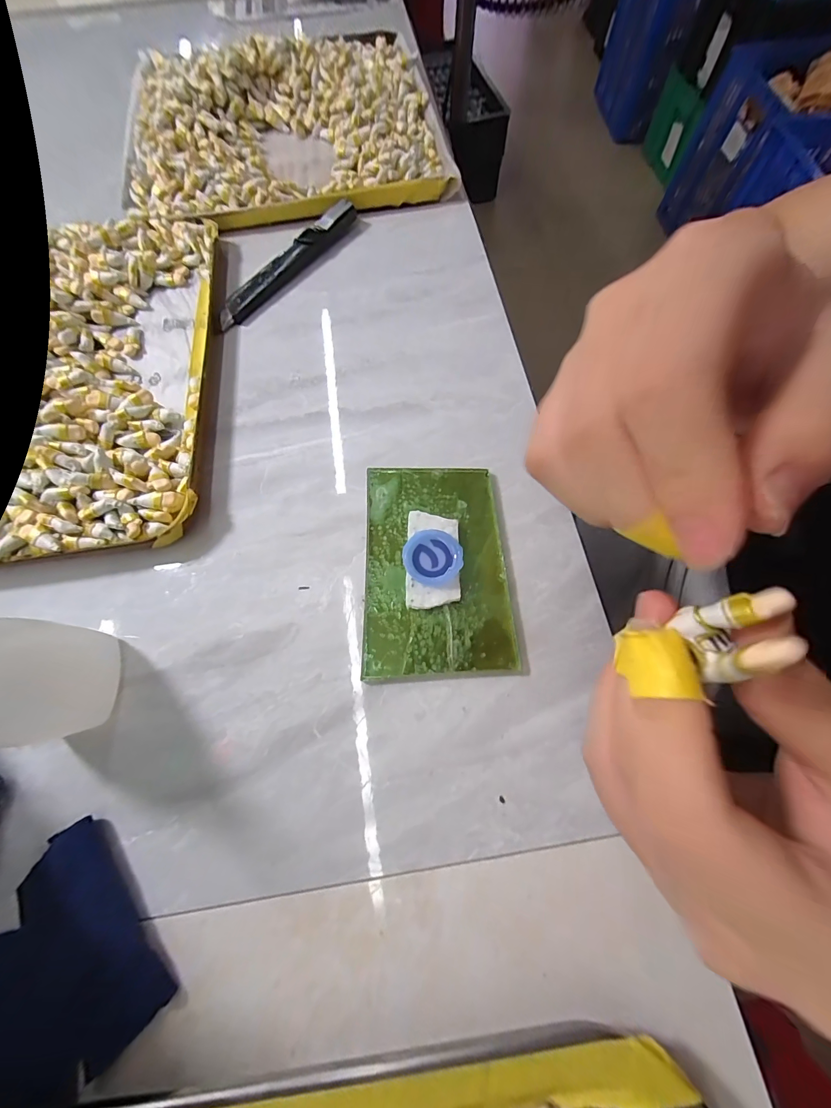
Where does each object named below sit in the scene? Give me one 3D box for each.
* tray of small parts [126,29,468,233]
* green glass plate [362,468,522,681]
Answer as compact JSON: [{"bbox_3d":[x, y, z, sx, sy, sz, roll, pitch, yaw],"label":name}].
[{"bbox_3d":[-0.106,-0.345,0.289,0.231,0.032,0.221,-12,71,-5],"label":"tray of small parts"},{"bbox_3d":[0.009,0.004,0.178,0.066,0.010,0.101,-3,71,-2],"label":"green glass plate"}]

